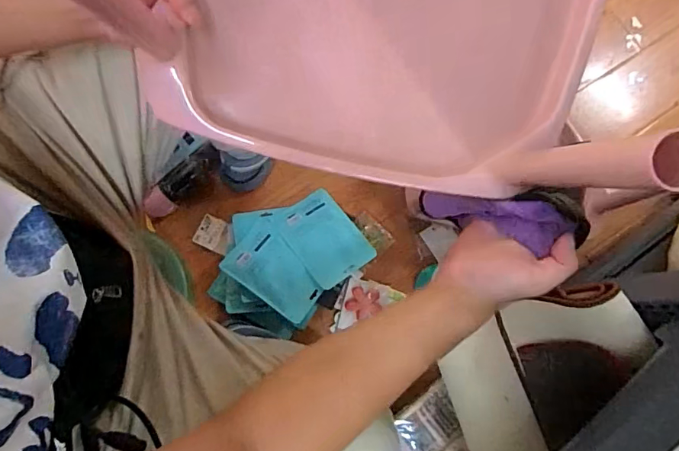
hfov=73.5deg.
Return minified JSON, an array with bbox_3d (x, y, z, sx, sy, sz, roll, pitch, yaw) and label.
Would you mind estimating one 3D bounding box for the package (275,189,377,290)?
[{"bbox_3d":[-0.031,0.023,0.891,0.130,0.010,0.178,-36,77,-20],"label":"package"}]

